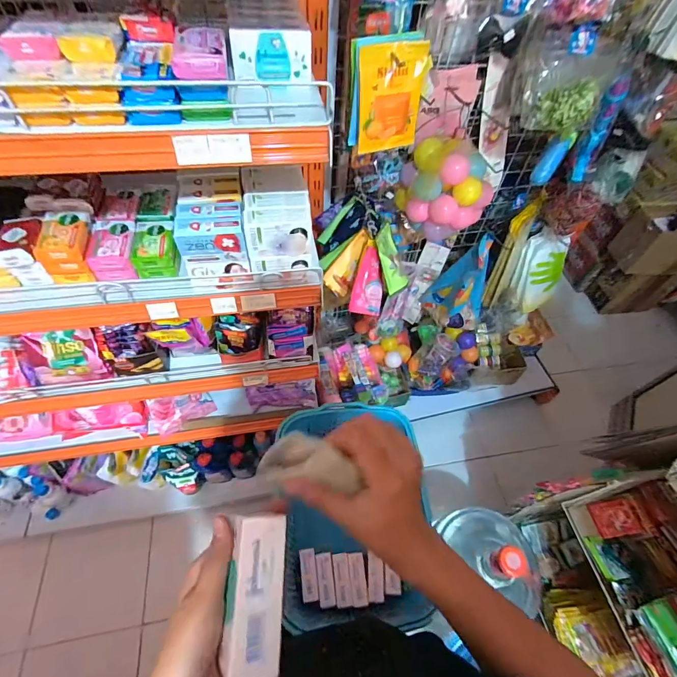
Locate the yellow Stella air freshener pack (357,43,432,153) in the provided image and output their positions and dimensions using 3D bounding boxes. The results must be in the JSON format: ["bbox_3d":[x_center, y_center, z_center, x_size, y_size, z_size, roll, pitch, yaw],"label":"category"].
[{"bbox_3d":[0.077,-0.340,0.534,0.096,0.132,0.008,-12,49,-8],"label":"yellow Stella air freshener pack"}]

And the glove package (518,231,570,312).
[{"bbox_3d":[0.670,-0.212,1.225,0.138,0.286,0.041,-8,35,1],"label":"glove package"}]

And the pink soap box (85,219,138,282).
[{"bbox_3d":[-0.347,-0.138,0.582,0.063,0.042,0.100,-8,56,-11],"label":"pink soap box"}]

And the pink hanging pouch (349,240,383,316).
[{"bbox_3d":[0.068,-0.119,0.756,0.073,0.139,0.019,5,11,-37],"label":"pink hanging pouch"}]

